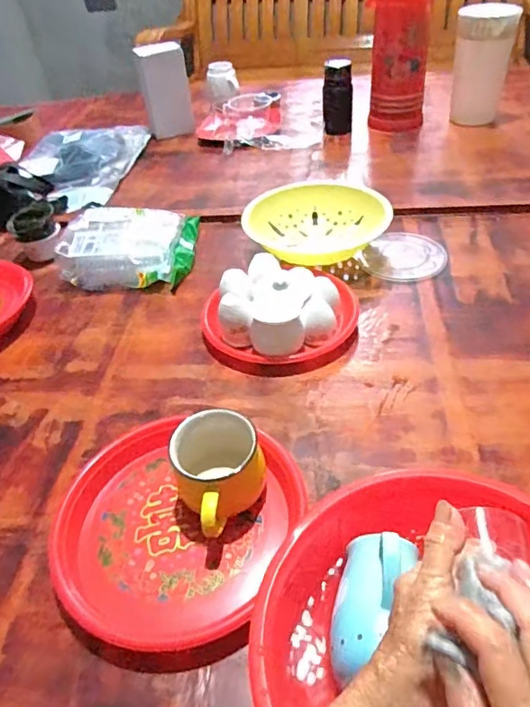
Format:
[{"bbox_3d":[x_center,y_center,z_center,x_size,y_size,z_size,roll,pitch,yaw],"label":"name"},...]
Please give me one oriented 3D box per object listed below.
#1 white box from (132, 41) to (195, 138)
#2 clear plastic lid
[{"bbox_3d":[-0.253,-0.675,1.353,0.122,0.215,0.060,-21,38,-14],"label":"white box"},{"bbox_3d":[0.239,-0.165,0.887,0.128,0.008,0.141,31,54,34],"label":"clear plastic lid"}]

